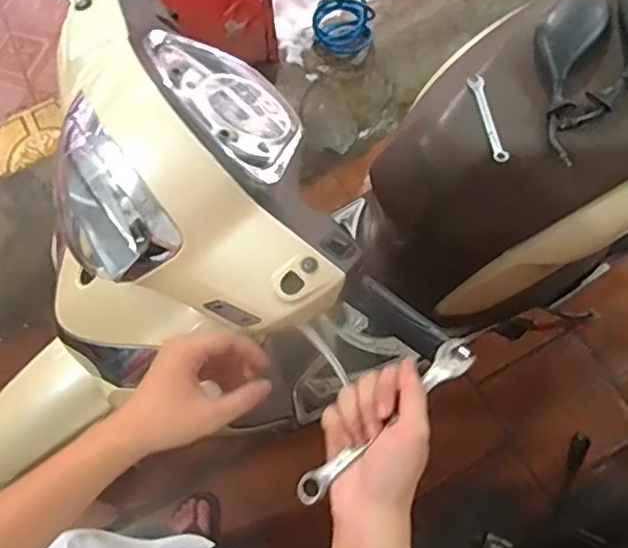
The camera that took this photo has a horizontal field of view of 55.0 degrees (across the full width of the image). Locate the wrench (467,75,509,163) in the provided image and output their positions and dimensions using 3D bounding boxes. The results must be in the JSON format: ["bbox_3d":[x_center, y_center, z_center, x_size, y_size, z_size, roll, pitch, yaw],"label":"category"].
[{"bbox_3d":[0.256,-0.229,0.885,0.022,0.012,0.150,-11,70,-3],"label":"wrench"}]

